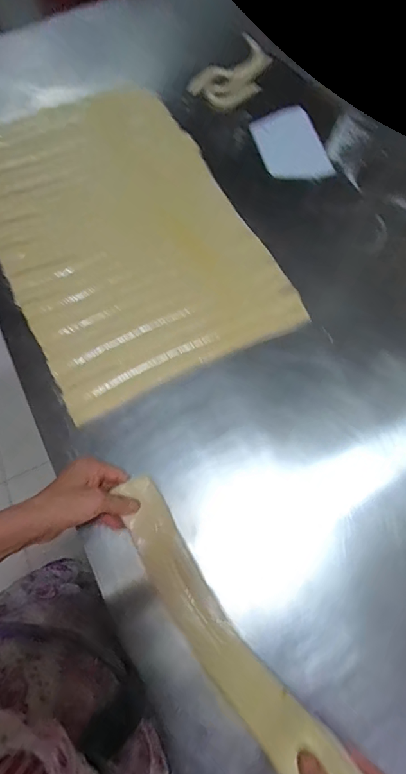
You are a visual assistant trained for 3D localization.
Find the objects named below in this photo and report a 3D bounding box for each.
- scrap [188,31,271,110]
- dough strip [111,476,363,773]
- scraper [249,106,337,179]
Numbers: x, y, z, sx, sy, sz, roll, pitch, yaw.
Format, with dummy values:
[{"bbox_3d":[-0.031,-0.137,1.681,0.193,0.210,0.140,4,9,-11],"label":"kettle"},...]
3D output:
[{"bbox_3d":[0.056,-0.576,0.768,0.105,0.025,0.169,36,75,13],"label":"scrap"},{"bbox_3d":[0.011,0.245,0.426,0.065,0.063,0.332,-37,61,-12],"label":"dough strip"},{"bbox_3d":[0.148,-0.413,0.709,0.106,0.005,0.169,-14,67,-3],"label":"scraper"}]

